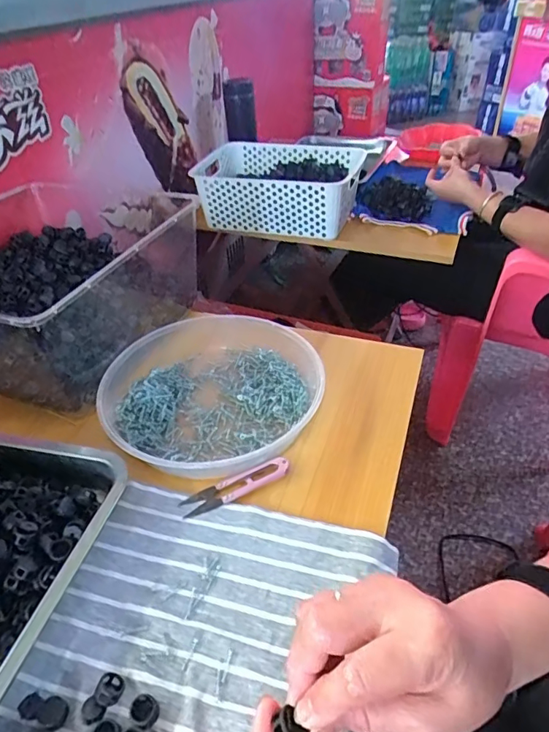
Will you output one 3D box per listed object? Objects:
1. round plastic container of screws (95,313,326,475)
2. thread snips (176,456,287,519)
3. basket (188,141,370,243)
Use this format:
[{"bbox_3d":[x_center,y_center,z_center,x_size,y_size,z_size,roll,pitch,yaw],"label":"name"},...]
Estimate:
[{"bbox_3d":[-0.063,0.026,0.510,0.218,0.039,0.221,-2,39,1],"label":"round plastic container of screws"},{"bbox_3d":[-0.033,0.108,0.431,0.100,0.009,0.024,-16,41,-16],"label":"thread snips"},{"bbox_3d":[0.001,-0.356,0.974,0.325,0.111,0.200,11,42,16],"label":"basket"}]

